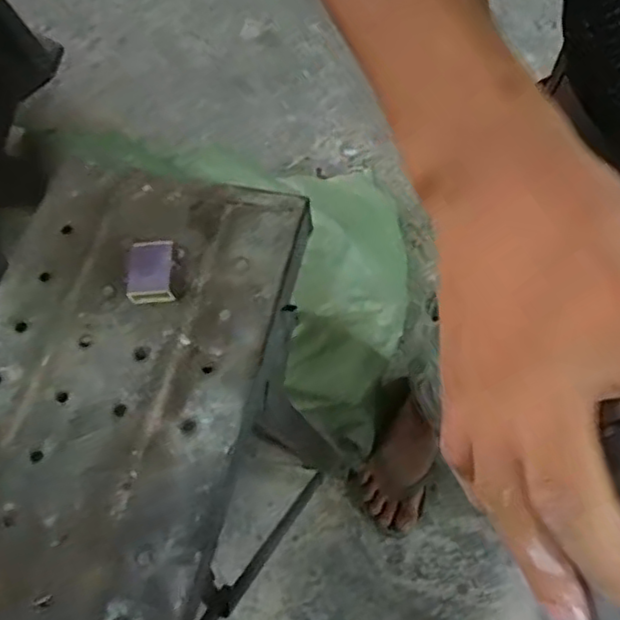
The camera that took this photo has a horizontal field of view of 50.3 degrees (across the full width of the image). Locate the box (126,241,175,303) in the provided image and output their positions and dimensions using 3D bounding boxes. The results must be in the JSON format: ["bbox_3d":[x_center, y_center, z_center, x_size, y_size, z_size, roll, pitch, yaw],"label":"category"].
[{"bbox_3d":[-0.140,-0.033,0.580,0.040,0.018,0.052,-3,67,-2],"label":"box"}]

